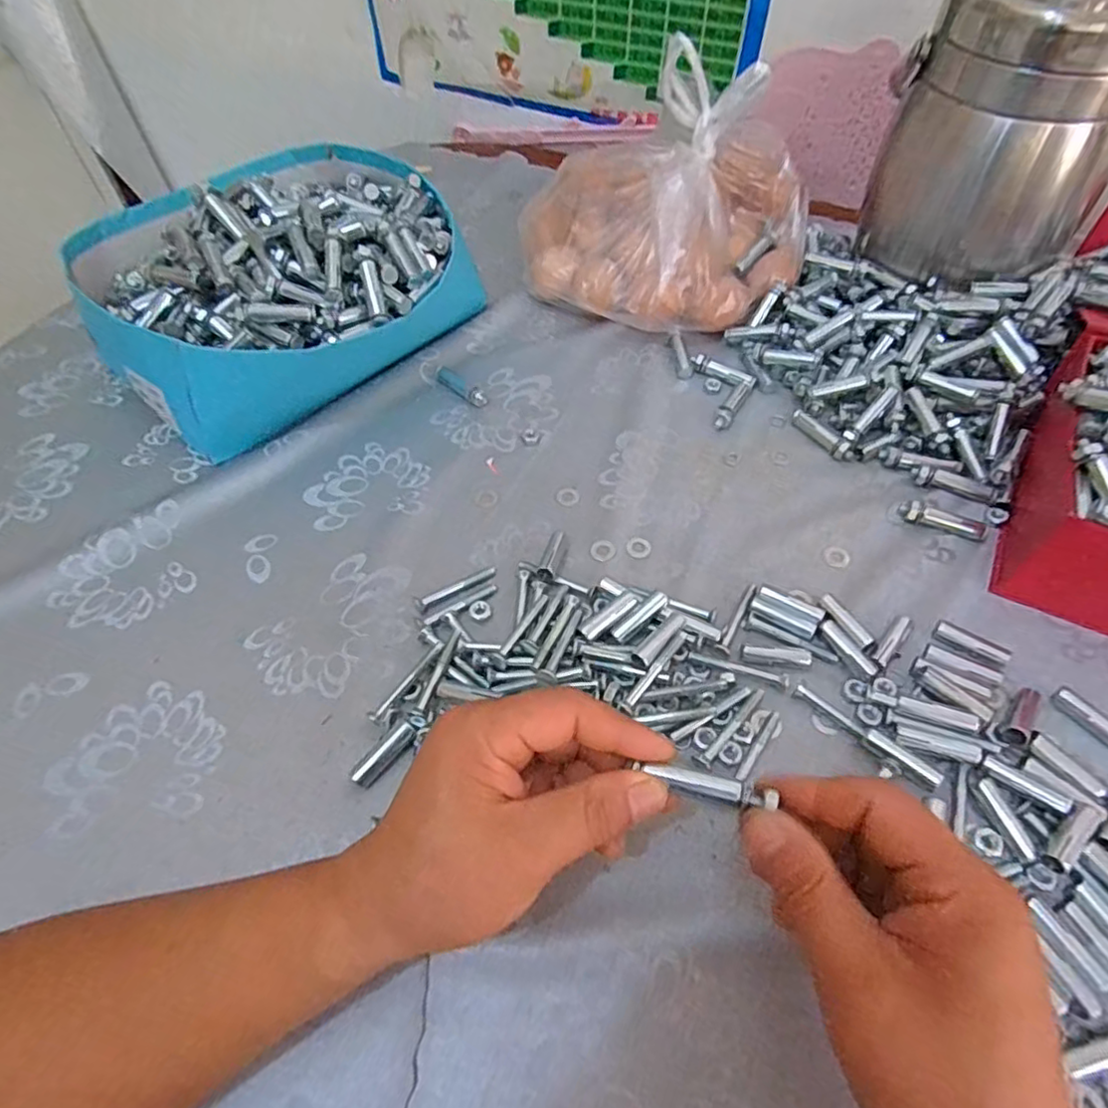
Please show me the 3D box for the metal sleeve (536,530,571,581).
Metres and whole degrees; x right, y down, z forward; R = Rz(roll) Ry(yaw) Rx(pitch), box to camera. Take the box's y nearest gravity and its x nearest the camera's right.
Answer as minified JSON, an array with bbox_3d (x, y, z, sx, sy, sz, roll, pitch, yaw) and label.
[{"bbox_3d":[0.000,0.001,0.420,0.012,0.011,0.042,15,44,11],"label":"metal sleeve"}]

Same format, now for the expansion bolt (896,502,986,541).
[{"bbox_3d":[0.261,-0.022,0.431,0.056,0.012,0.013,16,57,13],"label":"expansion bolt"}]

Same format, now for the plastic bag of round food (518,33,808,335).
[{"bbox_3d":[0.094,-0.302,0.545,0.228,0.159,0.185,30,61,20],"label":"plastic bag of round food"}]

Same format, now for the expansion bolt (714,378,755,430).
[{"bbox_3d":[0.140,-0.118,0.504,0.013,0.009,0.056,27,60,19],"label":"expansion bolt"}]

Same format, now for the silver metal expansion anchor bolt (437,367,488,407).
[{"bbox_3d":[-0.075,-0.136,0.522,0.015,0.007,0.057,-39,63,-23],"label":"silver metal expansion anchor bolt"}]

